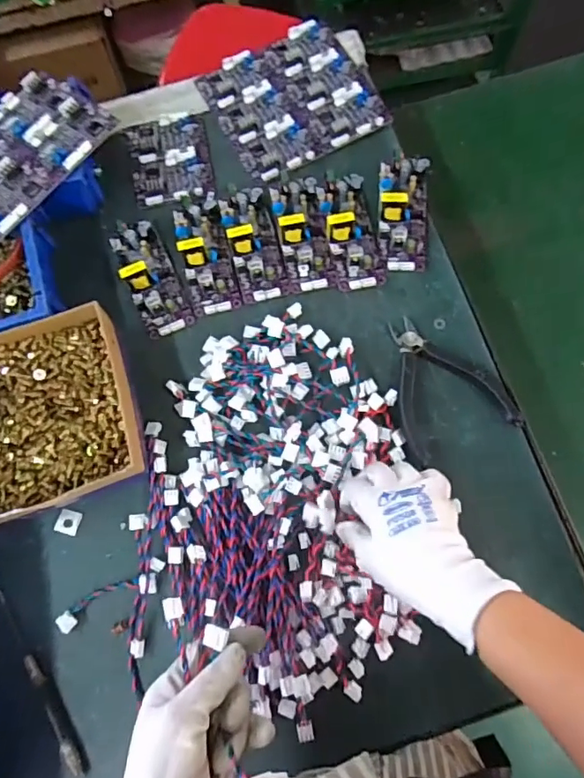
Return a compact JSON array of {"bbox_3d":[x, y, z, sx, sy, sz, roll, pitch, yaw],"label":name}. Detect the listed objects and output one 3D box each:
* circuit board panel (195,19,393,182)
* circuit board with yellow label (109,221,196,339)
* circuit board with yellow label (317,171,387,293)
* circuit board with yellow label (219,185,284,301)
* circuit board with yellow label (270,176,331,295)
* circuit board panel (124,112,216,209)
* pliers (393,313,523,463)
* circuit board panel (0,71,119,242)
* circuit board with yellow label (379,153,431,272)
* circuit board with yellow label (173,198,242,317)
[{"bbox_3d":[0.000,-0.360,0.629,0.183,0.012,0.183,-26,74,-7],"label":"circuit board panel"},{"bbox_3d":[-0.156,-0.126,0.554,0.051,0.032,0.135,-24,74,-6],"label":"circuit board with yellow label"},{"bbox_3d":[0.066,-0.180,0.558,0.055,0.025,0.136,-10,73,-2],"label":"circuit board with yellow label"},{"bbox_3d":[-0.045,-0.167,0.559,0.051,0.030,0.135,-13,73,-3],"label":"circuit board with yellow label"},{"bbox_3d":[0.010,-0.172,0.561,0.054,0.025,0.126,-8,73,-1],"label":"circuit board with yellow label"},{"bbox_3d":[-0.146,-0.277,0.612,0.093,0.011,0.127,-12,73,-3],"label":"circuit board panel"},{"bbox_3d":[0.146,-0.010,0.522,0.110,0.020,0.146,-24,74,-6],"label":"pliers"},{"bbox_3d":[-0.287,-0.254,0.535,0.130,0.014,0.196,31,76,10],"label":"circuit board panel"},{"bbox_3d":[0.125,-0.196,0.564,0.055,0.032,0.129,5,73,2],"label":"circuit board with yellow label"},{"bbox_3d":[-0.095,-0.148,0.557,0.054,0.029,0.125,-14,73,-3],"label":"circuit board with yellow label"}]

